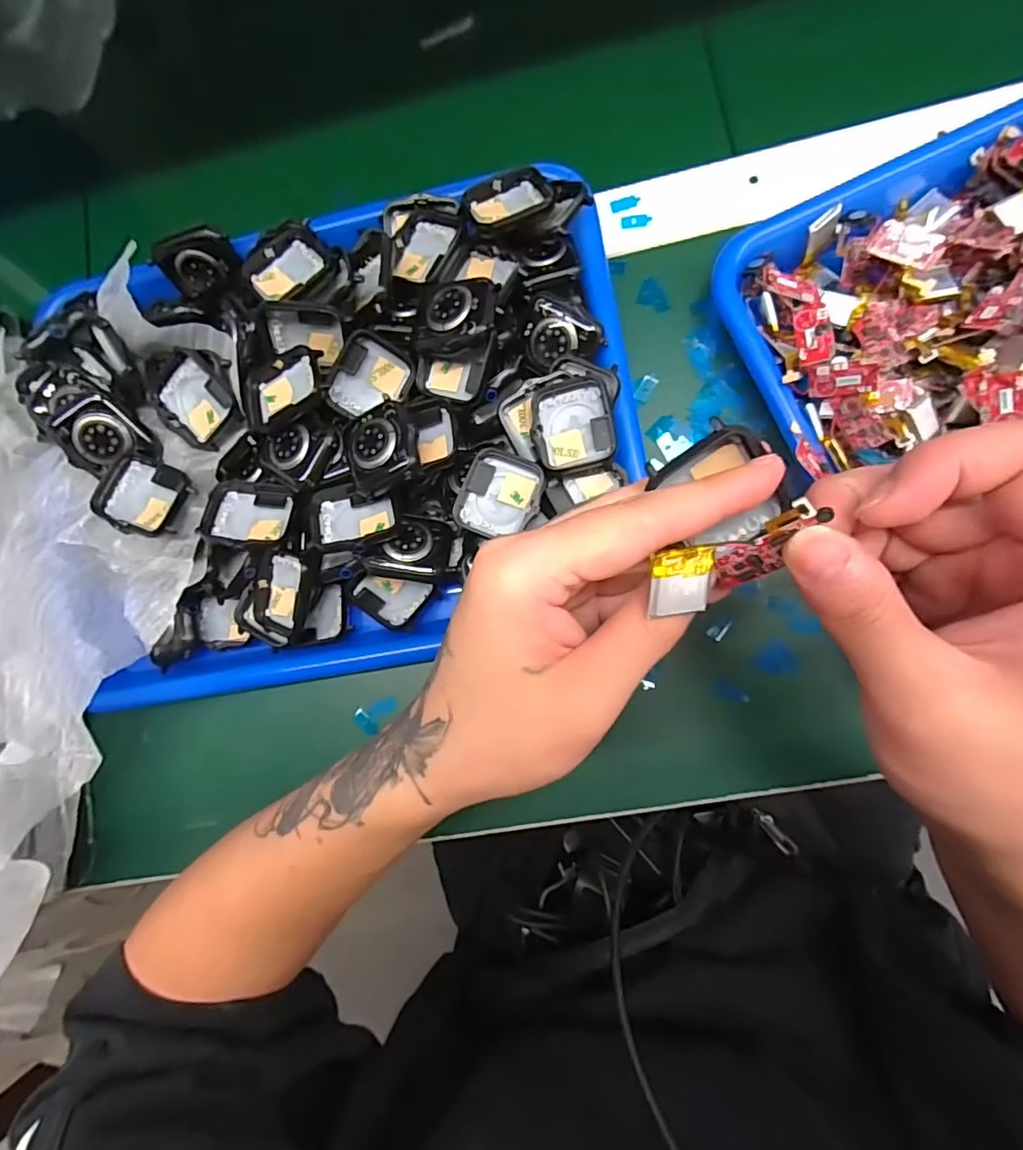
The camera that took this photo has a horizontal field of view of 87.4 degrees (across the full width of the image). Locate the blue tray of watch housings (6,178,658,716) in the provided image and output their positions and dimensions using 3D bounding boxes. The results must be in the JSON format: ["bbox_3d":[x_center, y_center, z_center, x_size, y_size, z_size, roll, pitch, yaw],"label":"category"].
[{"bbox_3d":[-0.095,-0.073,0.281,0.311,0.054,0.243,-11,83,6],"label":"blue tray of watch housings"}]

